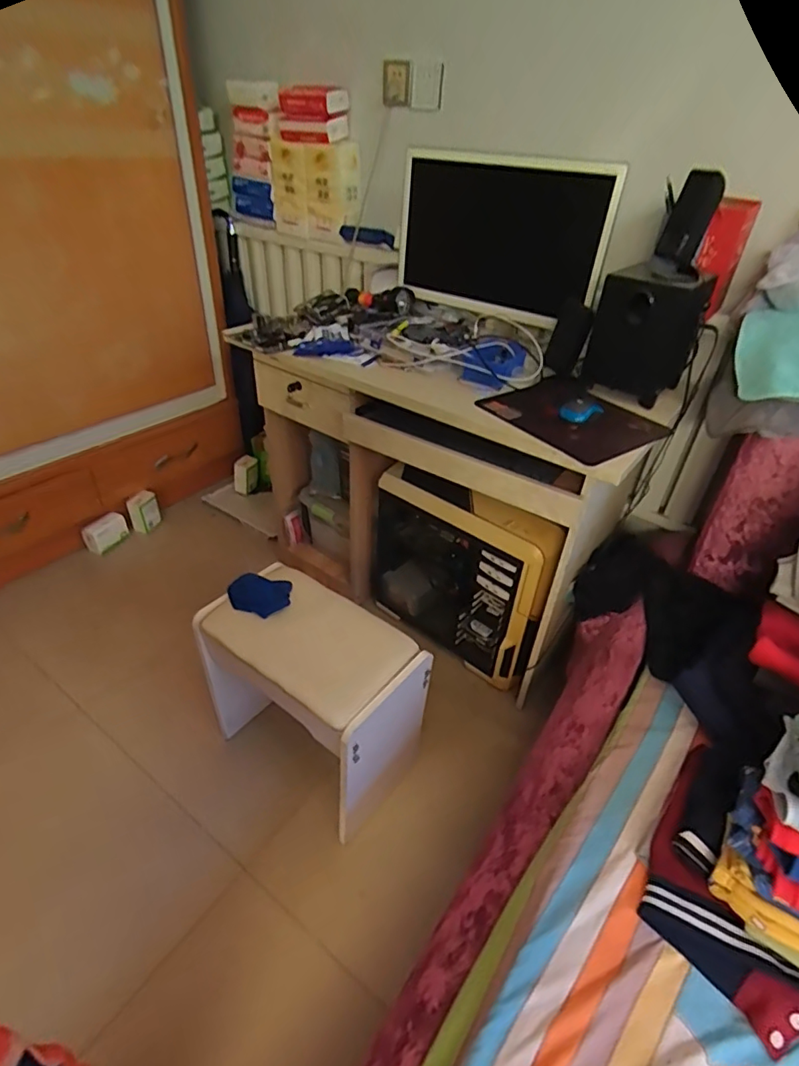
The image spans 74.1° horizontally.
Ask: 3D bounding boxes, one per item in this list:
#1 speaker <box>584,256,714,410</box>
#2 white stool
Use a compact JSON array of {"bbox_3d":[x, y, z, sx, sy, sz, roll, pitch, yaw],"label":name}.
[{"bbox_3d":[0.491,-0.401,1.058,0.190,0.217,0.159,21,39,21],"label":"speaker"},{"bbox_3d":[-0.179,0.336,1.080,0.409,0.399,0.232,26,41,26],"label":"white stool"}]

